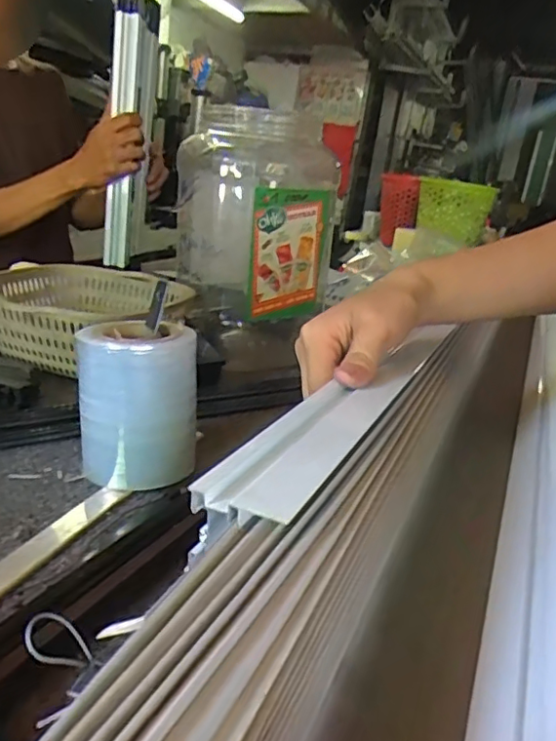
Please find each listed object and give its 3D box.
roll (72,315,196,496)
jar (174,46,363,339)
[{"bbox_3d":[-0.099,0.023,0.407,0.073,0.104,0.071,7,18,-2],"label":"roll"},{"bbox_3d":[-0.027,-0.167,0.661,0.169,0.203,0.160,6,18,-6],"label":"jar"}]

